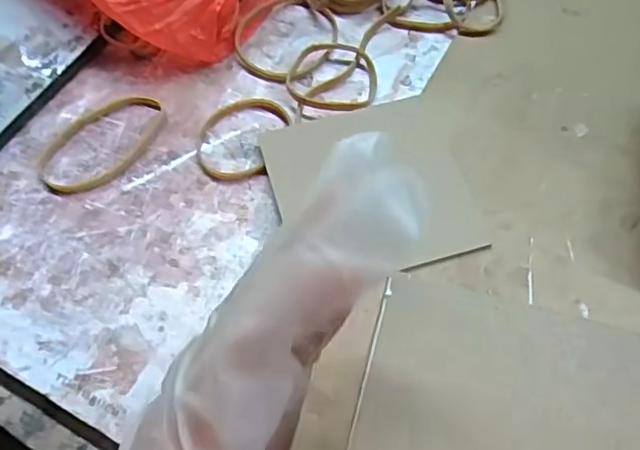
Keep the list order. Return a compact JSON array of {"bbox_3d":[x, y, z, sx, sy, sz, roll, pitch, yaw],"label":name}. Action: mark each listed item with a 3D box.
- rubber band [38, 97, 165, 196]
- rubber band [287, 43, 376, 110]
[{"bbox_3d":[-0.132,-0.050,0.361,0.052,0.005,0.082,39,70,17],"label":"rubber band"},{"bbox_3d":[0.009,-0.099,0.380,0.055,0.008,0.054,5,64,3],"label":"rubber band"}]

